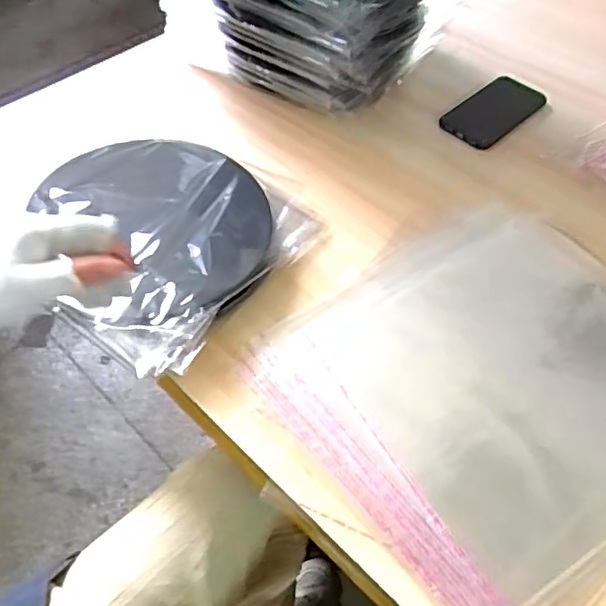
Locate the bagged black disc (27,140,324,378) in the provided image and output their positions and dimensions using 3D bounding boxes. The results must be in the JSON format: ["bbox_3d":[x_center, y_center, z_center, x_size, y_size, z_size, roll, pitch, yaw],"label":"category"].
[{"bbox_3d":[-0.149,-0.079,0.594,0.249,0.030,0.251,35,56,14],"label":"bagged black disc"}]

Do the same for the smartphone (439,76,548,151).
[{"bbox_3d":[0.255,-0.256,0.772,0.160,0.004,0.082,-37,65,-24],"label":"smartphone"}]

